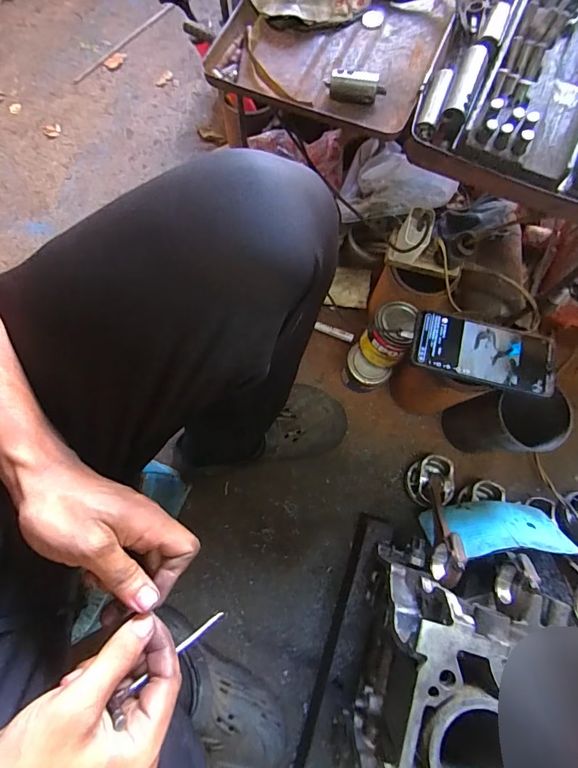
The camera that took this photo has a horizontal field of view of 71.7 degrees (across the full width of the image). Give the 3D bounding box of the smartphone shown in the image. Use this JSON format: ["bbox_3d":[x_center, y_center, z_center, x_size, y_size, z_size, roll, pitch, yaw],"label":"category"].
[{"bbox_3d":[0.233,-0.038,0.479,0.162,0.011,0.078,13,76,3],"label":"smartphone"}]

